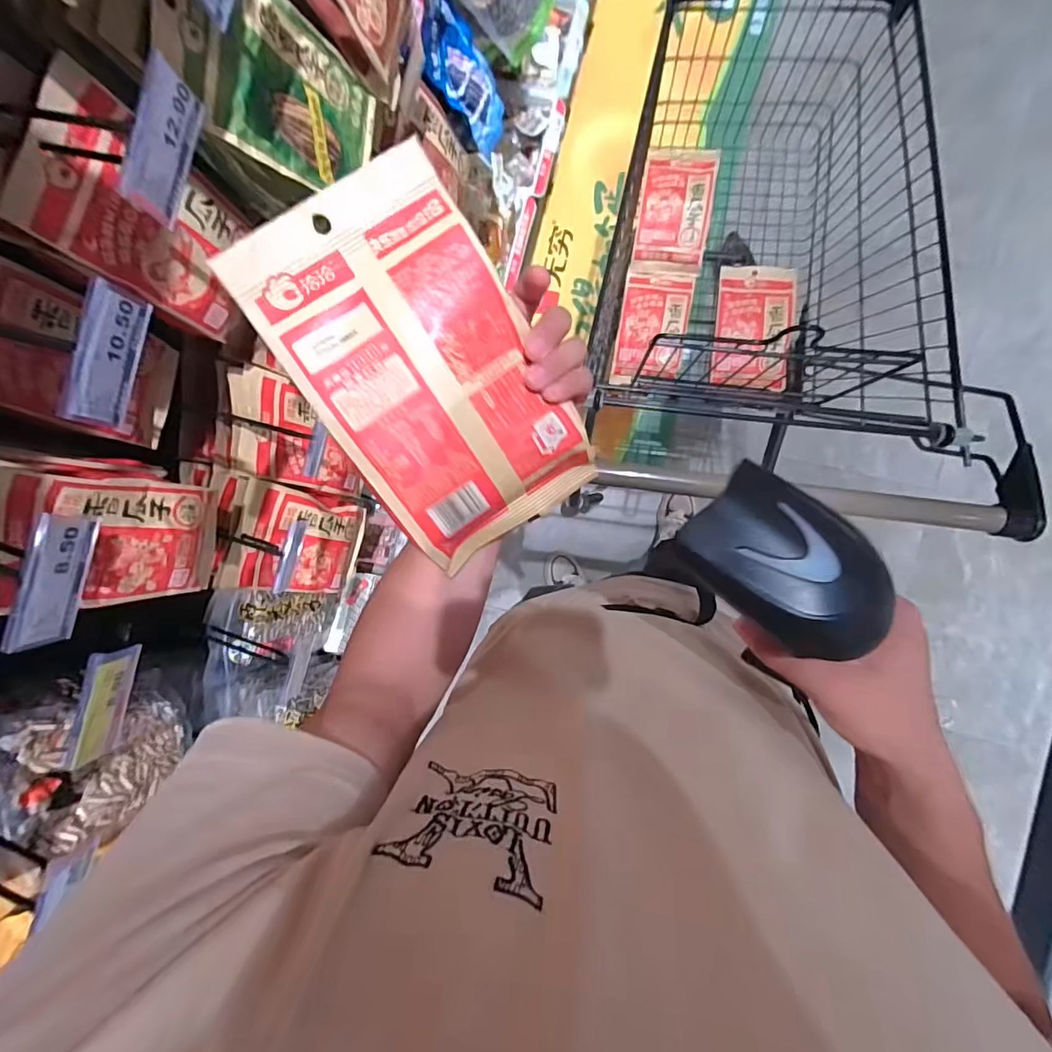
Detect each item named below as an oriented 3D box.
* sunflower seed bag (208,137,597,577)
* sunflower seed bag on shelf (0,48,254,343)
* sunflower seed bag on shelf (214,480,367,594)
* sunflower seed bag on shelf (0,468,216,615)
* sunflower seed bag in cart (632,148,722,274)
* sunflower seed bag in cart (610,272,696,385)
[{"bbox_3d":[-0.061,-0.092,0.306,0.135,0.039,0.228,-33,105,-4],"label":"sunflower seed bag"},{"bbox_3d":[-0.376,-0.306,0.485,0.042,0.200,0.145,21,92,6],"label":"sunflower seed bag on shelf"},{"bbox_3d":[-0.364,0.031,0.793,0.021,0.230,0.163,18,89,29],"label":"sunflower seed bag on shelf"},{"bbox_3d":[-0.423,0.015,0.488,0.056,0.213,0.128,10,91,6],"label":"sunflower seed bag on shelf"},{"bbox_3d":[0.281,-0.599,0.900,0.130,0.037,0.229,9,91,6],"label":"sunflower seed bag in cart"},{"bbox_3d":[0.244,-0.378,0.921,0.128,0.027,0.209,9,91,6],"label":"sunflower seed bag in cart"}]

